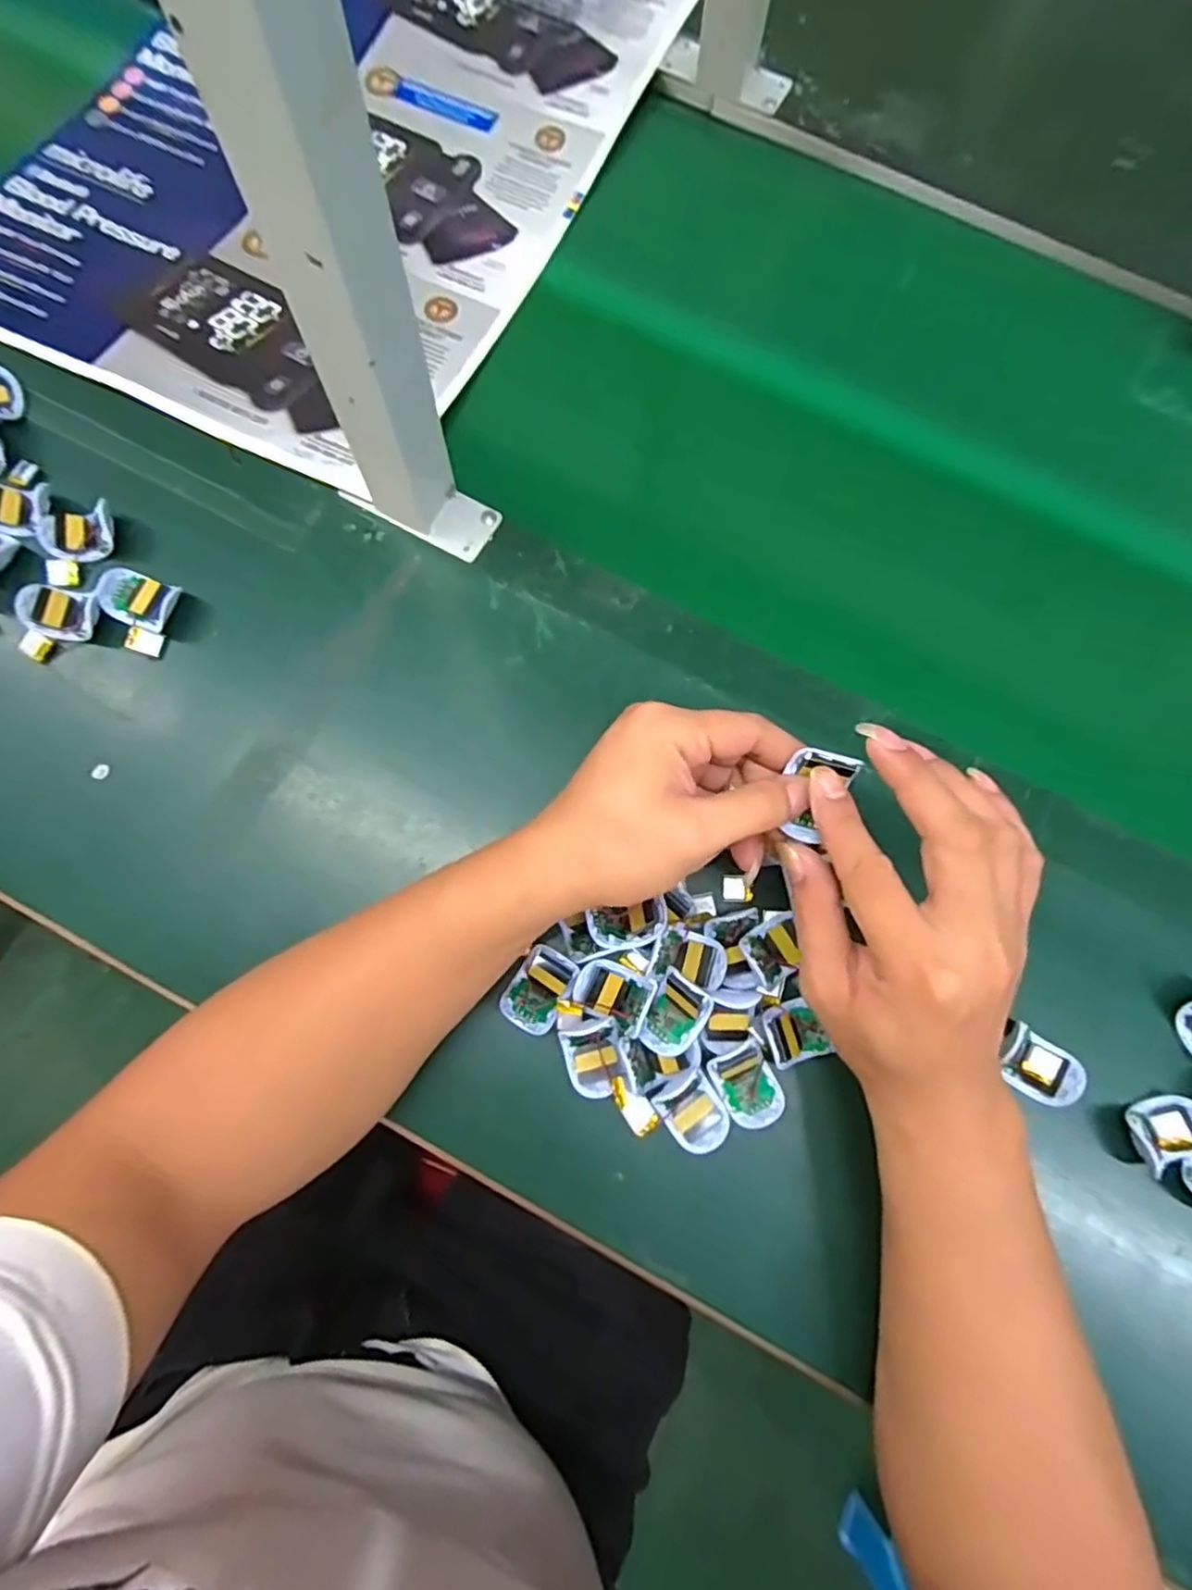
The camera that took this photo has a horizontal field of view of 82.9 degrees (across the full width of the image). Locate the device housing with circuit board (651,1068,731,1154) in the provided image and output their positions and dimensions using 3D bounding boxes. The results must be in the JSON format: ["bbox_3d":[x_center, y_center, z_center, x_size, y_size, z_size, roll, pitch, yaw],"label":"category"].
[{"bbox_3d":[0.051,0.164,0.345,0.030,0.008,0.036,-34,81,-8],"label":"device housing with circuit board"}]

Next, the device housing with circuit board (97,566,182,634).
[{"bbox_3d":[-0.270,-0.115,0.398,0.042,0.016,0.030,22,78,3],"label":"device housing with circuit board"}]

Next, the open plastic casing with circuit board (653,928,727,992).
[{"bbox_3d":[0.050,0.088,0.360,0.037,0.010,0.027,10,78,1],"label":"open plastic casing with circuit board"}]

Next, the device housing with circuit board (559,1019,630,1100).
[{"bbox_3d":[0.000,0.137,0.347,0.030,0.016,0.035,-14,78,-5],"label":"device housing with circuit board"}]

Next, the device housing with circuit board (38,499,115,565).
[{"bbox_3d":[-0.314,-0.158,0.408,0.041,0.010,0.034,-12,78,-4],"label":"device housing with circuit board"}]

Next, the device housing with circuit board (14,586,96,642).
[{"bbox_3d":[-0.315,-0.106,0.395,0.044,0.014,0.027,8,78,0],"label":"device housing with circuit board"}]

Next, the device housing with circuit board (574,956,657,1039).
[{"bbox_3d":[0.009,0.104,0.351,0.038,0.015,0.030,24,78,4],"label":"device housing with circuit board"}]

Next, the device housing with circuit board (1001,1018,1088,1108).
[{"bbox_3d":[0.238,0.145,0.359,0.035,0.010,0.034,19,74,27],"label":"device housing with circuit board"}]

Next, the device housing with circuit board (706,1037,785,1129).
[{"bbox_3d":[0.078,0.150,0.346,0.031,0.012,0.040,-25,80,-7],"label":"device housing with circuit board"}]

